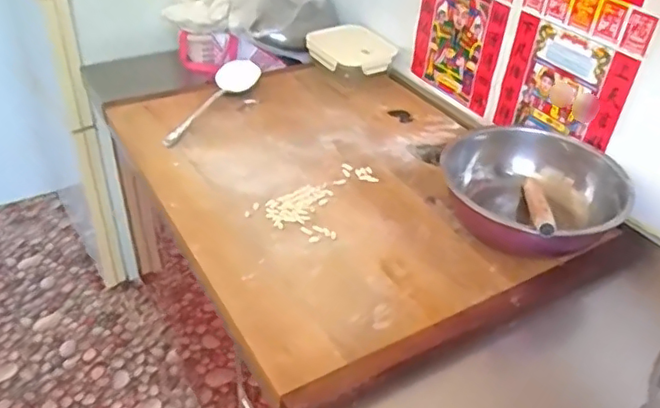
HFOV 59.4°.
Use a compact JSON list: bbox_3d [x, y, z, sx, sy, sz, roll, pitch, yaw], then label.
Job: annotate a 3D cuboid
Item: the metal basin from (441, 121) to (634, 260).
[{"bbox_3d":[0.312,-0.023,0.866,0.235,0.105,0.235,2,37,-2],"label":"metal basin"}]

